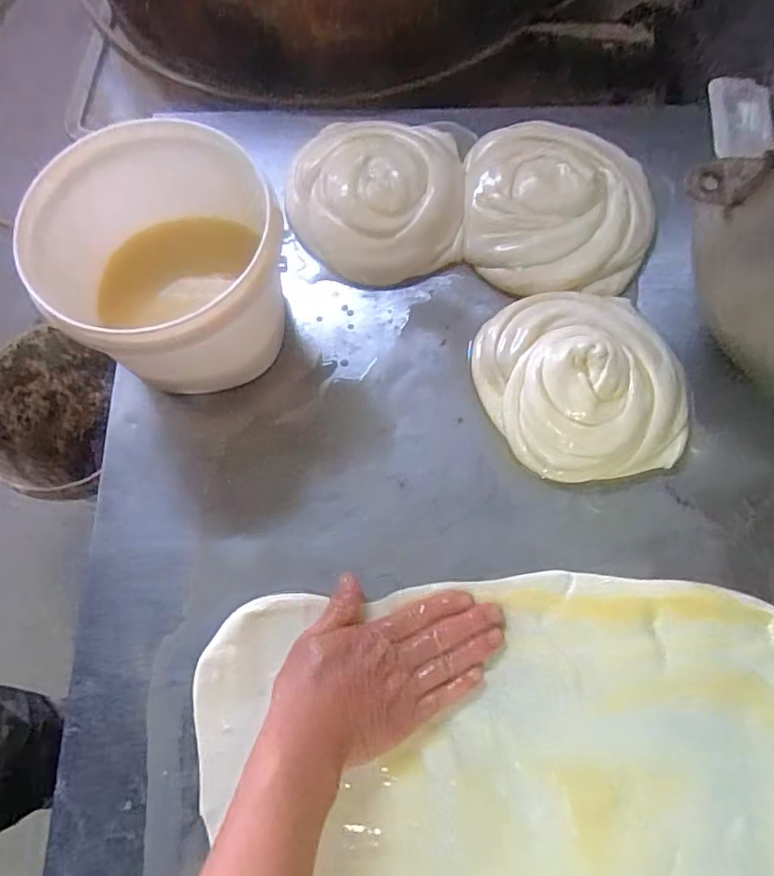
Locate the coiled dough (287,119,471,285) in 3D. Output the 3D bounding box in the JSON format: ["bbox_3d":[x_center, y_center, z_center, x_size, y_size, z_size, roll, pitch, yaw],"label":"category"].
[{"bbox_3d":[-0.013,-0.246,0.599,0.178,0.049,0.181,4,73,3],"label":"coiled dough"}]

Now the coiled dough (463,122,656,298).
[{"bbox_3d":[0.170,-0.232,0.595,0.187,0.034,0.196,8,73,4],"label":"coiled dough"}]

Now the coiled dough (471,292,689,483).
[{"bbox_3d":[0.172,-0.053,0.529,0.179,0.053,0.175,-7,72,-1],"label":"coiled dough"}]

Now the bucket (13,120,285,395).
[{"bbox_3d":[-0.199,-0.132,0.509,0.197,0.158,0.185,0,72,1],"label":"bucket"}]

